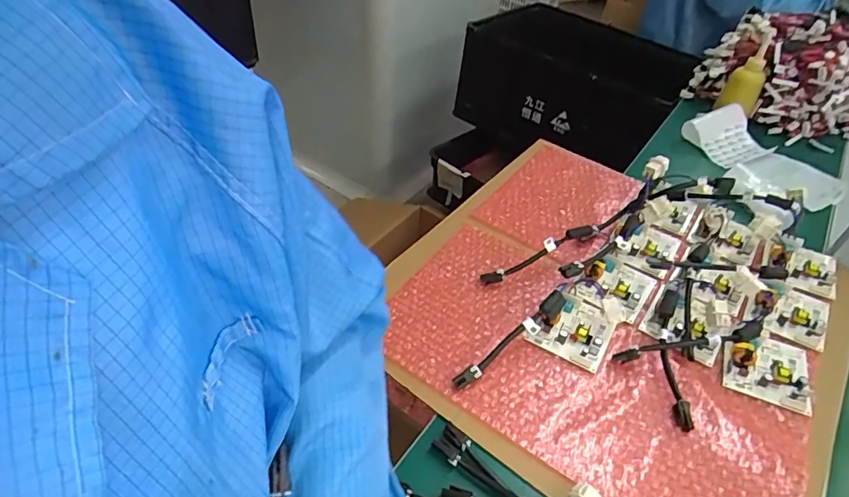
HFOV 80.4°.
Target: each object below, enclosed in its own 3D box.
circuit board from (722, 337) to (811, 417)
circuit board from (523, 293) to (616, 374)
[{"bbox_3d":[0.380,0.124,0.554,0.088,0.023,0.089,20,47,15],"label":"circuit board"},{"bbox_3d":[0.175,0.087,0.578,0.080,0.027,0.086,26,49,20],"label":"circuit board"}]

